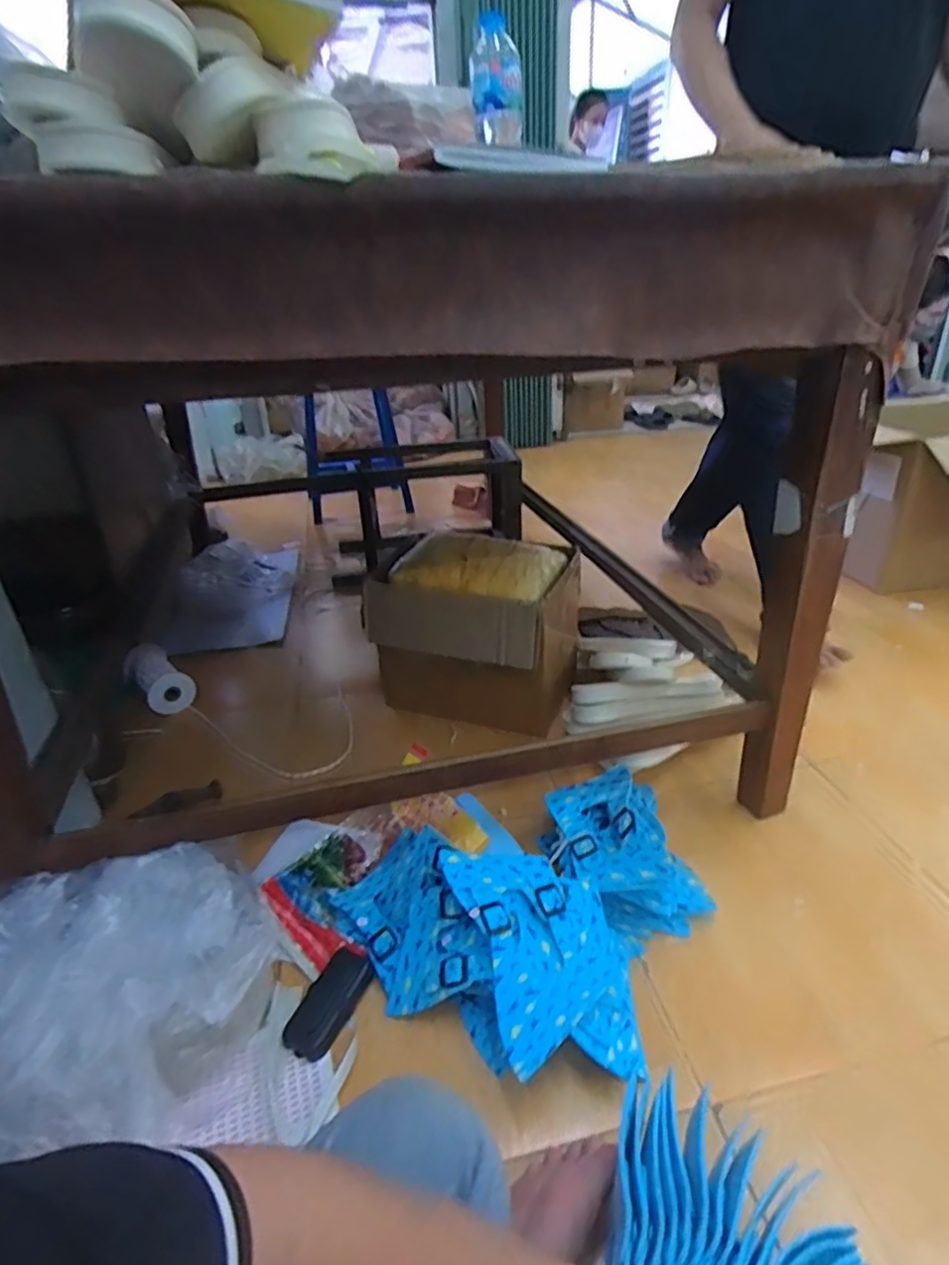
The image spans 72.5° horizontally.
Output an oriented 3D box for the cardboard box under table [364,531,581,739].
[{"bbox_3d":[0.004,-0.003,1.150,0.317,0.286,0.235,9,30,21],"label":"cardboard box under table"}]

